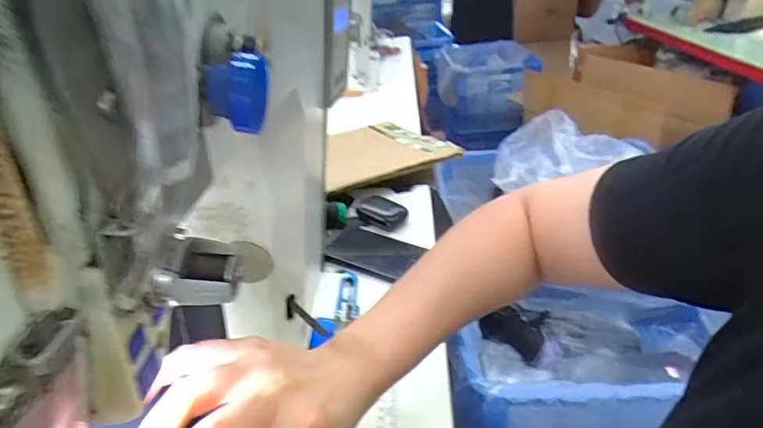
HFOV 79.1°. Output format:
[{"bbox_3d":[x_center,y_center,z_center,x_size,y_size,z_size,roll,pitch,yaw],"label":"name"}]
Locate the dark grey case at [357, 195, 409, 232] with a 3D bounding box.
[{"bbox_3d":[0.001,-0.003,0.717,0.078,0.027,0.049,21,40,36],"label":"dark grey case"}]

